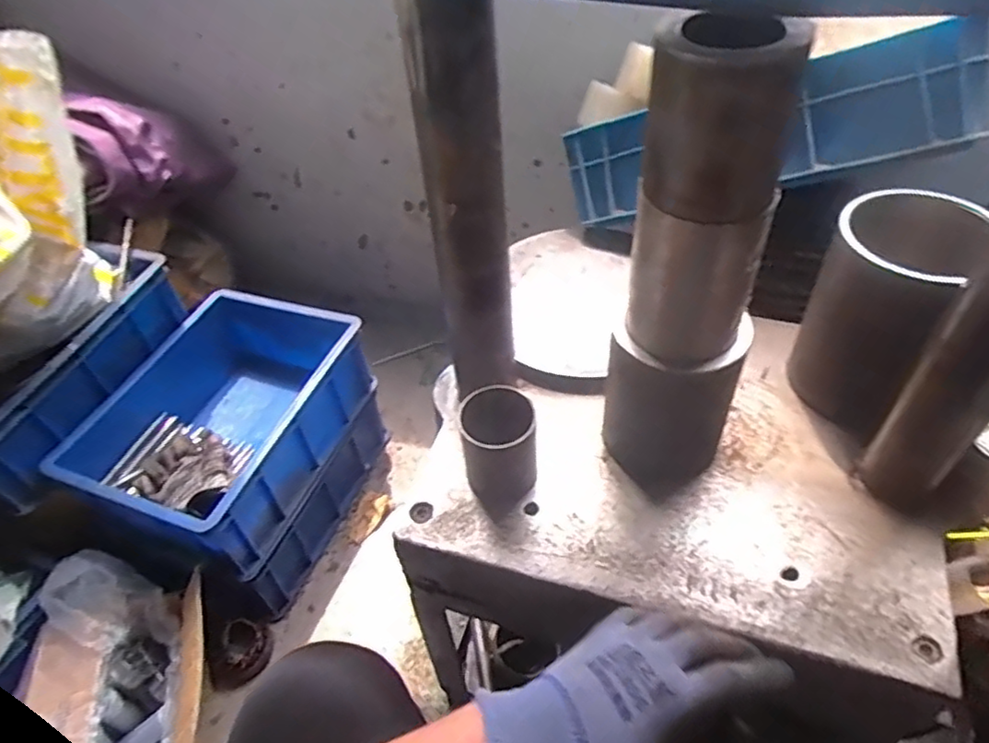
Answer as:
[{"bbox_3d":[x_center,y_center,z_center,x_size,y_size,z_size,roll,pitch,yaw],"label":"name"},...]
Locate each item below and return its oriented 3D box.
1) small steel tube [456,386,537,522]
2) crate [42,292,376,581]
[{"bbox_3d":[0.005,0.071,0.601,0.067,0.104,0.077,-17,48,-11],"label":"small steel tube"},{"bbox_3d":[-0.411,0.070,1.019,0.300,0.153,0.415,15,50,18],"label":"crate"}]

